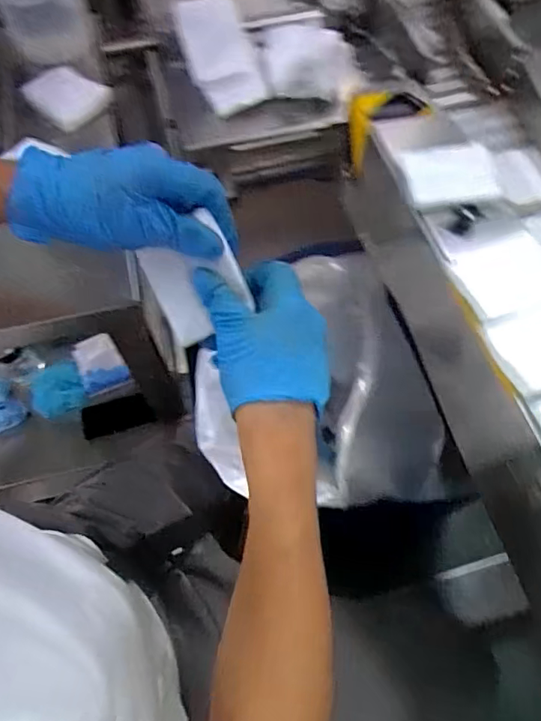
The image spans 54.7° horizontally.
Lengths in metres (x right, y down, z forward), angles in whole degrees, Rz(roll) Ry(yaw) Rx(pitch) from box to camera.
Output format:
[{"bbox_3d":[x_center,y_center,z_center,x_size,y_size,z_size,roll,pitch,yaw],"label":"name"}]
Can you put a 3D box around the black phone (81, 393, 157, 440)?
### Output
[{"bbox_3d":[-0.303,0.111,1.034,0.141,0.009,0.064,-14,93,1],"label":"black phone"}]

